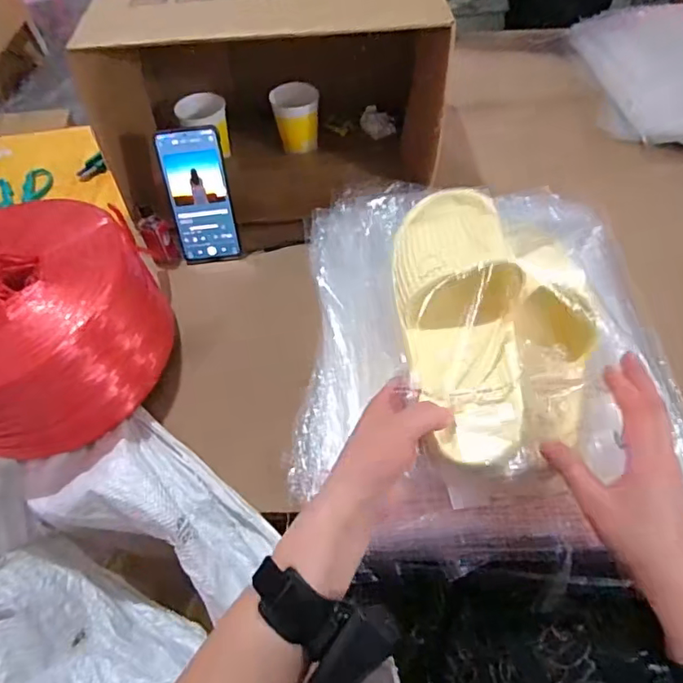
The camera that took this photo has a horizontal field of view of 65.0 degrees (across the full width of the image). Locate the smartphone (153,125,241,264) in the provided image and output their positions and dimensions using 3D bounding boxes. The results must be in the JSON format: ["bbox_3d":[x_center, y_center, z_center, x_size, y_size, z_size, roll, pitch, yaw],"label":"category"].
[{"bbox_3d":[-0.170,-0.173,0.647,0.072,0.157,0.007,-7,31,-3],"label":"smartphone"}]

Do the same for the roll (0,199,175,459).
[{"bbox_3d":[-0.328,-0.016,0.559,0.265,0.119,0.238,-27,55,-14],"label":"roll"}]

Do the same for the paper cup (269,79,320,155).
[{"bbox_3d":[-0.064,-0.328,0.785,0.066,0.077,0.062,-3,53,3],"label":"paper cup"}]

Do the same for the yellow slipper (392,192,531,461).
[{"bbox_3d":[0.094,-0.026,0.425,0.090,0.053,0.234,-5,72,1],"label":"yellow slipper"}]

